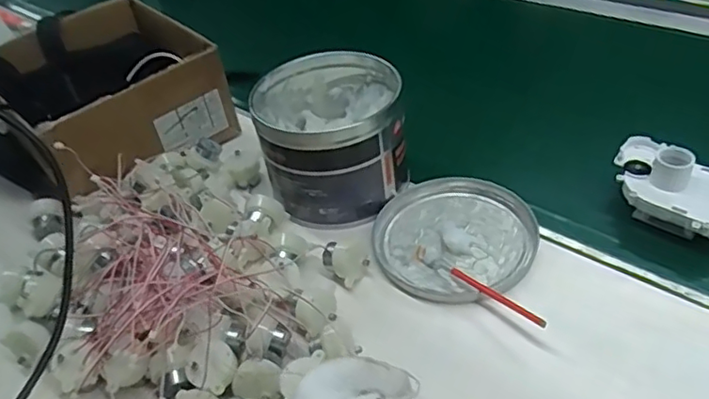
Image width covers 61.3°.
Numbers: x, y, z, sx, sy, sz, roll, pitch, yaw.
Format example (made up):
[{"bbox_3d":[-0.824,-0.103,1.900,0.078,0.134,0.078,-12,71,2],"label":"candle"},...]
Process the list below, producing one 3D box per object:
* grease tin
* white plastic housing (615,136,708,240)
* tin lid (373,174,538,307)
[{"bbox_3d":[-0.020,-0.057,0.536,0.124,0.102,0.137,-10,41,0],"label":"grease tin"},{"bbox_3d":[0.256,-0.011,0.477,0.100,0.054,0.067,29,54,36],"label":"white plastic housing"},{"bbox_3d":[0.083,0.026,0.494,0.132,0.011,0.129,-5,41,5],"label":"tin lid"}]

